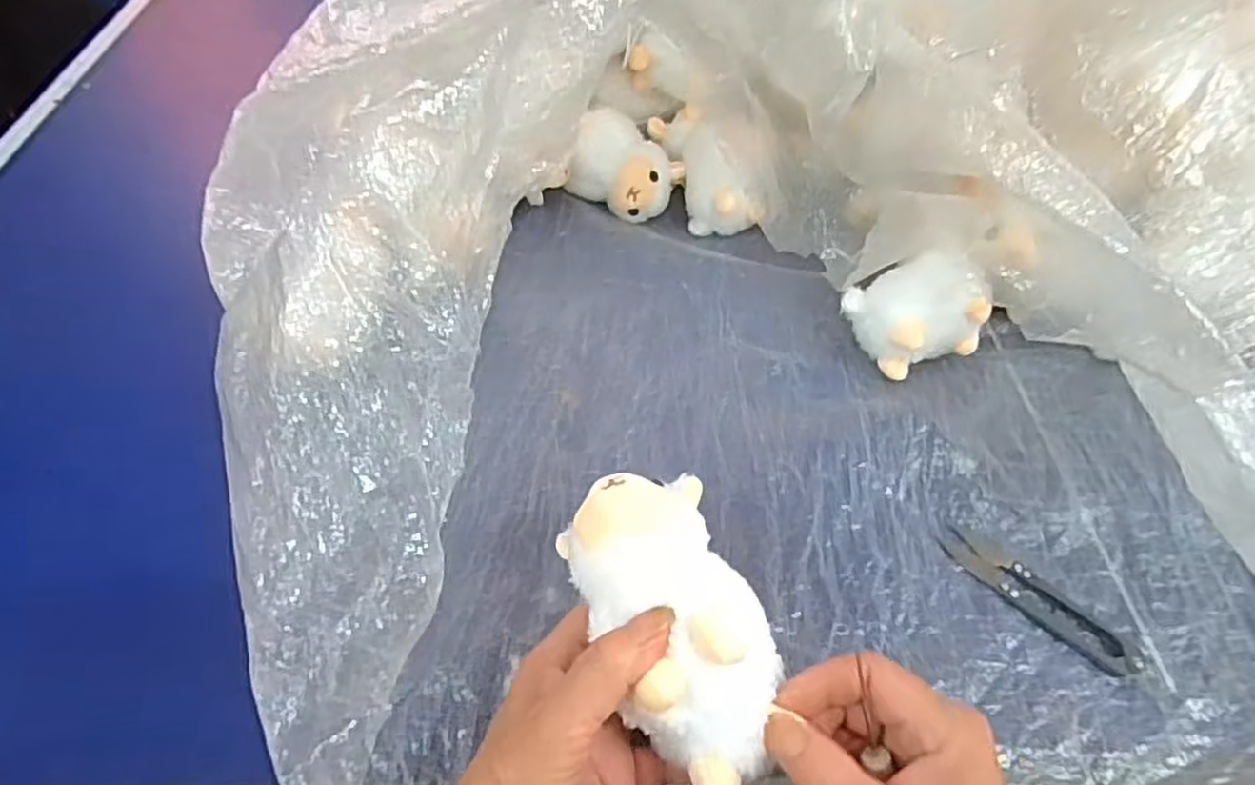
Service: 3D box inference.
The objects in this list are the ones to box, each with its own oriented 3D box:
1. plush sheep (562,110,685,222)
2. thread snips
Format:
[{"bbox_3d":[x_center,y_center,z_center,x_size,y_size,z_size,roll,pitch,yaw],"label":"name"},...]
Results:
[{"bbox_3d":[-0.003,-0.171,0.545,0.080,0.053,0.064,28,56,19],"label":"plush sheep"},{"bbox_3d":[0.212,0.107,0.368,0.100,0.007,0.025,38,59,25],"label":"thread snips"}]

